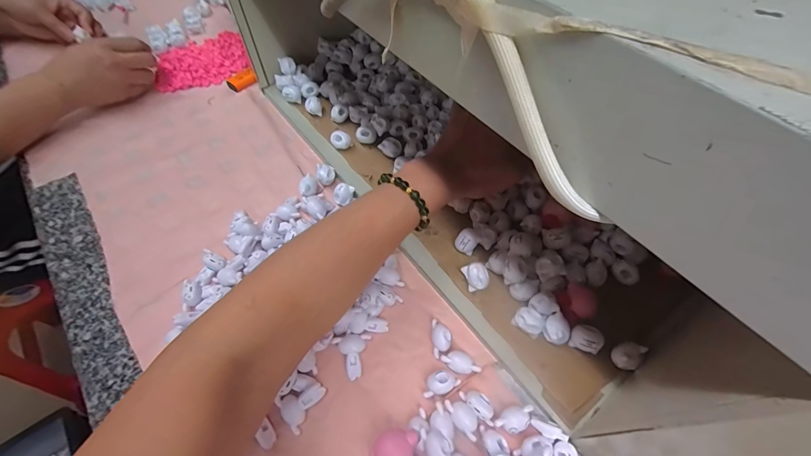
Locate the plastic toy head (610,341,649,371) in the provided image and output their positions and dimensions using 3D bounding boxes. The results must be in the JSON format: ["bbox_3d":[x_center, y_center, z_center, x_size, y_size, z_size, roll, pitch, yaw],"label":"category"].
[{"bbox_3d":[0.186,0.107,0.298,0.021,0.023,0.021,30,63,19],"label":"plastic toy head"}]

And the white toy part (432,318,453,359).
[{"bbox_3d":[0.033,0.100,0.319,0.017,0.013,0.032,3,57,3],"label":"white toy part"}]

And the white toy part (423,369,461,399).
[{"bbox_3d":[0.029,0.131,0.297,0.031,0.013,0.018,-27,60,-15],"label":"white toy part"}]

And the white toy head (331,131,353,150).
[{"bbox_3d":[-0.079,-0.106,0.434,0.024,0.023,0.019,-17,58,-9],"label":"white toy head"}]

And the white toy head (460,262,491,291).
[{"bbox_3d":[0.068,0.047,0.337,0.021,0.022,0.025,-22,59,-13],"label":"white toy head"}]

